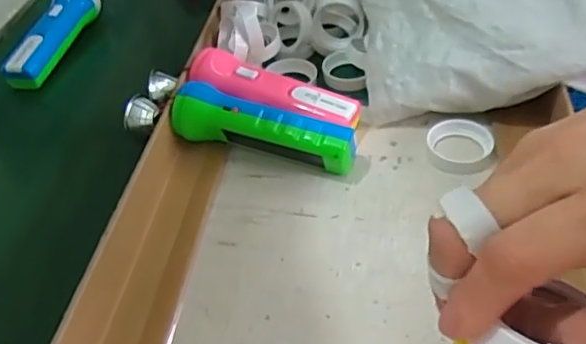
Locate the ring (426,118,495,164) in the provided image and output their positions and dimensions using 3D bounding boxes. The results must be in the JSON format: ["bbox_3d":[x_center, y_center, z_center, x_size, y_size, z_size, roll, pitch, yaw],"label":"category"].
[{"bbox_3d":[0.142,-0.025,0.488,0.053,0.018,0.047,14,48,22],"label":"ring"}]

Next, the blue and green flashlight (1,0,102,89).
[{"bbox_3d":[-0.283,-0.166,0.678,0.046,0.046,0.156,5,45,13],"label":"blue and green flashlight"}]

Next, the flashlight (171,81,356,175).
[{"bbox_3d":[-0.024,-0.036,0.495,0.162,0.051,0.048,12,47,18],"label":"flashlight"}]

